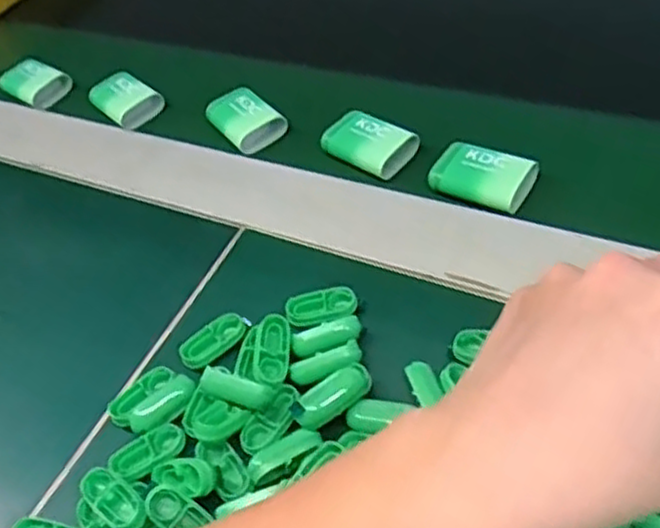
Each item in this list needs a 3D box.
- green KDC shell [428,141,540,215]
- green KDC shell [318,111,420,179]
[{"bbox_3d":[0.083,-0.047,0.404,0.050,0.017,0.035,28,58,27],"label":"green KDC shell"},{"bbox_3d":[0.023,-0.072,0.441,0.049,0.016,0.034,35,61,30],"label":"green KDC shell"}]

